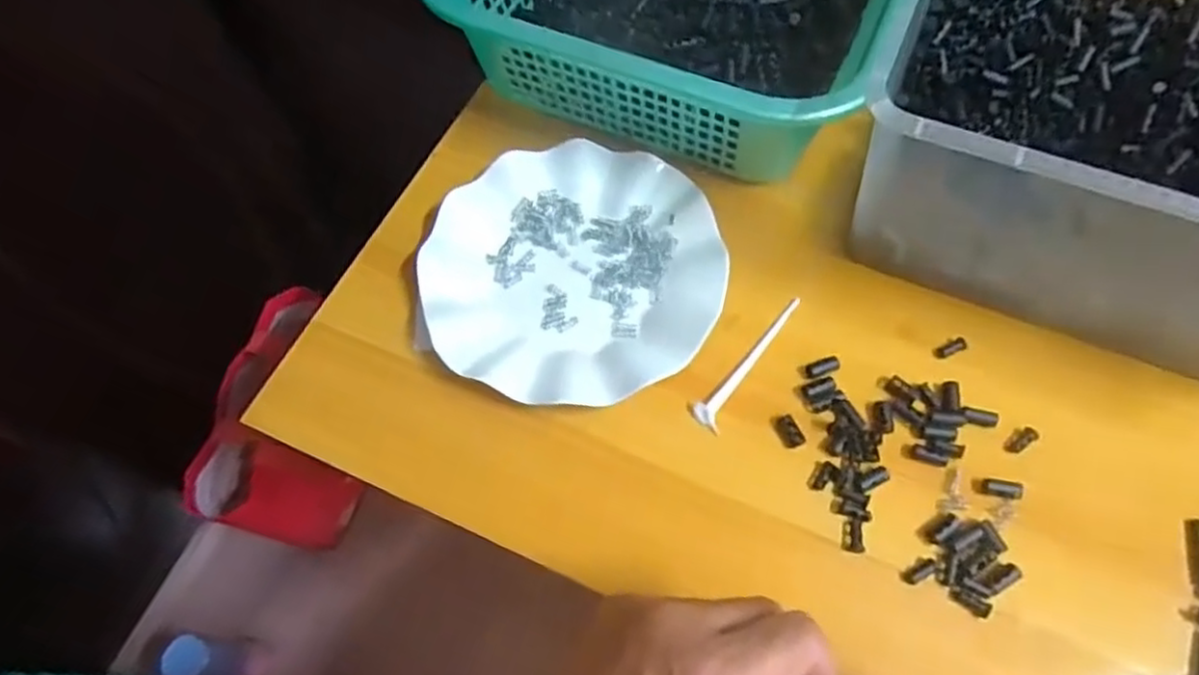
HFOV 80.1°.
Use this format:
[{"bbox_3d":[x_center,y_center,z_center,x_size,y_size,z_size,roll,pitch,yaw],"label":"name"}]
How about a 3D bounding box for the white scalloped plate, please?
[{"bbox_3d":[-0.017,-0.041,0.449,0.181,0.024,0.177,0,63,1],"label":"white scalloped plate"}]

